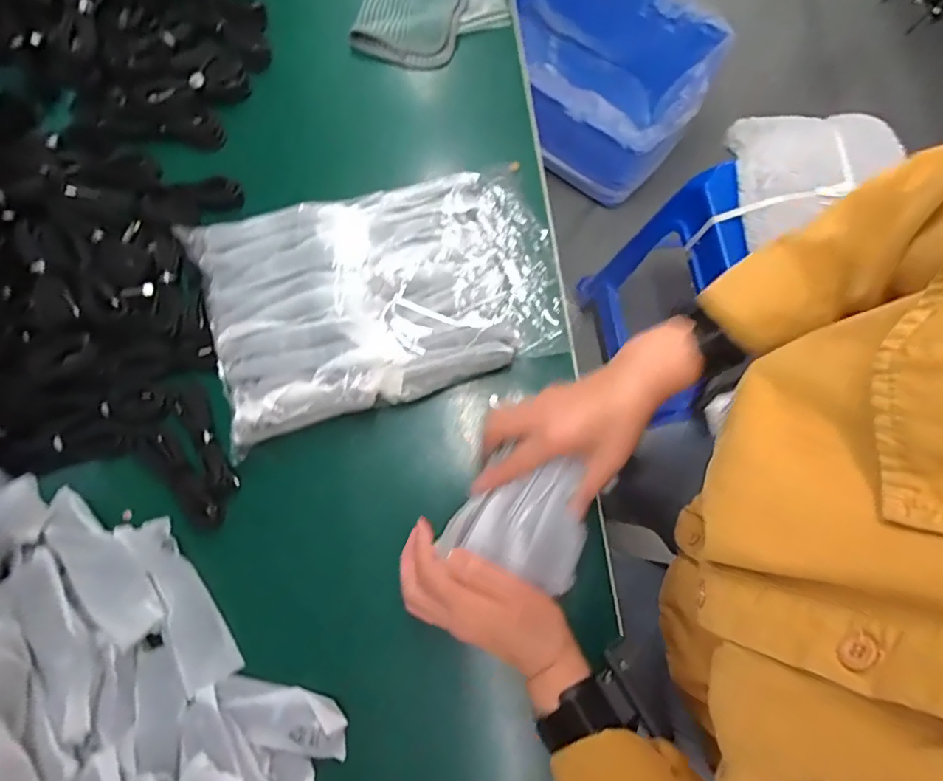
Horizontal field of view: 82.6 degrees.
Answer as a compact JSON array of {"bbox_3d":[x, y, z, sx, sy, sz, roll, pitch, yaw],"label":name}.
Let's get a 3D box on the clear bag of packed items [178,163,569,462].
[{"bbox_3d":[-0.084,-0.092,0.502,0.320,0.056,0.203,-17,78,-5],"label":"clear bag of packed items"}]

